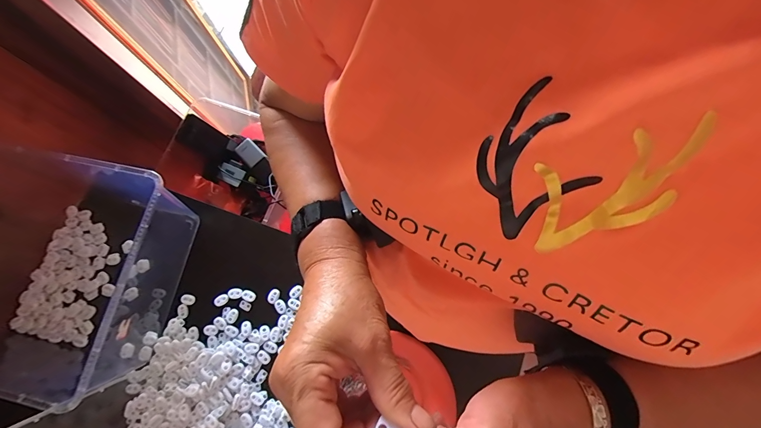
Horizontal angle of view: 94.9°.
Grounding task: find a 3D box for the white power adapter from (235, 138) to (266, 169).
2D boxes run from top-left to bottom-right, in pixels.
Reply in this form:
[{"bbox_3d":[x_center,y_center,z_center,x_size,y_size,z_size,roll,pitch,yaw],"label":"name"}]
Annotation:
[{"bbox_3d":[-0.344,-0.162,0.911,0.082,0.015,0.052,43,81,14],"label":"white power adapter"}]

